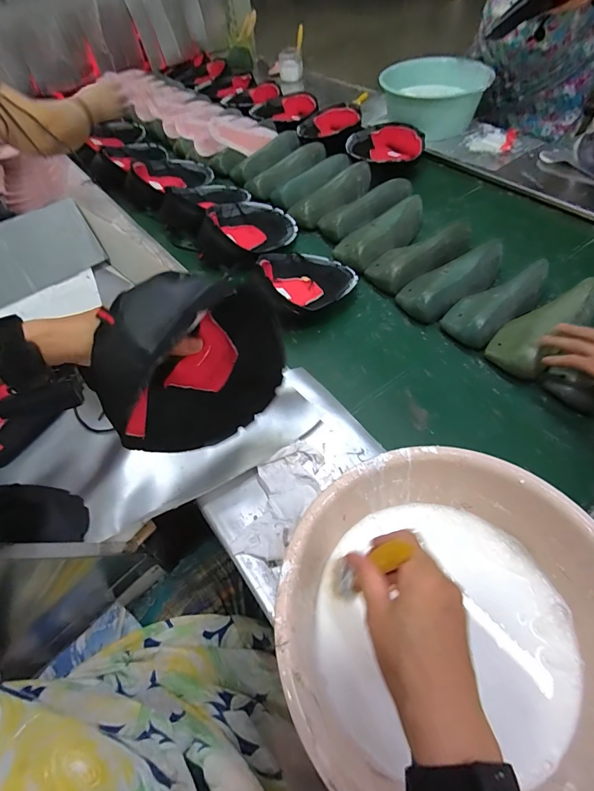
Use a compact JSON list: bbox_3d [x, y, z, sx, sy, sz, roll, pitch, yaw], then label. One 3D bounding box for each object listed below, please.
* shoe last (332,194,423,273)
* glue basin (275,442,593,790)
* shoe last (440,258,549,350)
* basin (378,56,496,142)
[{"bbox_3d":[0.194,-0.361,0.876,0.240,0.066,0.099,-29,57,-16],"label":"shoe last"},{"bbox_3d":[0.141,0.205,0.371,0.294,0.099,0.289,8,55,10],"label":"glue basin"},{"bbox_3d":[0.373,-0.173,0.729,0.225,0.070,0.103,-34,58,-4],"label":"shoe last"},{"bbox_3d":[0.420,-0.928,1.227,0.294,0.128,0.294,-2,54,3],"label":"basin"}]

